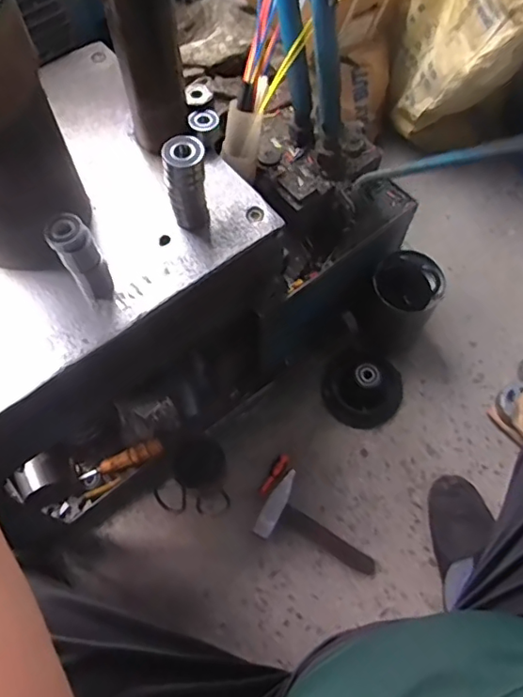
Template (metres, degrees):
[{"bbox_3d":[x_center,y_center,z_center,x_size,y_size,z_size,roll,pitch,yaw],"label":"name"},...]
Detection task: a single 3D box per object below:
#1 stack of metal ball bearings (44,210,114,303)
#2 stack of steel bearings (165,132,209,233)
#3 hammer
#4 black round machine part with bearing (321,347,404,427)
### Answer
[{"bbox_3d":[-0.175,-0.086,0.539,0.040,0.098,0.042,-26,68,-12],"label":"stack of metal ball bearings"},{"bbox_3d":[-0.076,-0.163,0.564,0.040,0.103,0.036,-2,65,-2],"label":"stack of steel bearings"},{"bbox_3d":[0.093,0.299,0.884,0.197,0.022,0.107,35,69,1],"label":"hammer"},{"bbox_3d":[0.184,0.062,0.981,0.147,0.067,0.143,-25,68,-12],"label":"black round machine part with bearing"}]

